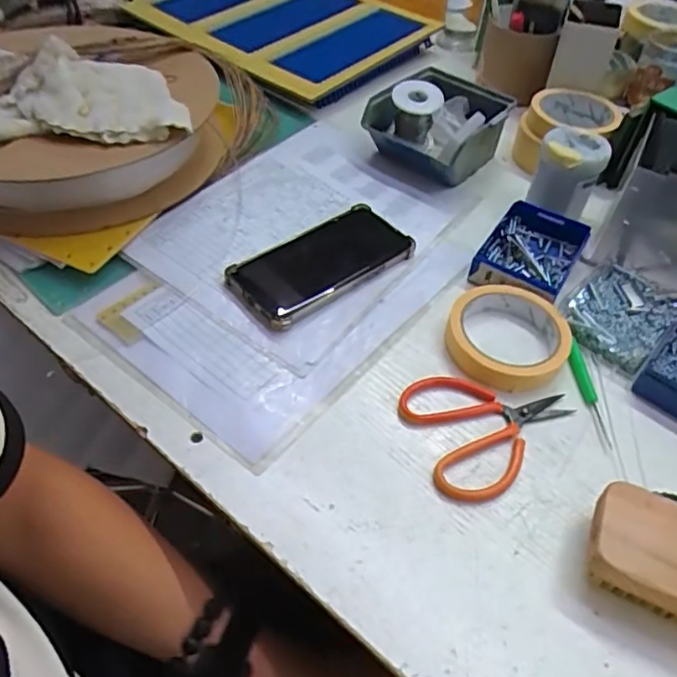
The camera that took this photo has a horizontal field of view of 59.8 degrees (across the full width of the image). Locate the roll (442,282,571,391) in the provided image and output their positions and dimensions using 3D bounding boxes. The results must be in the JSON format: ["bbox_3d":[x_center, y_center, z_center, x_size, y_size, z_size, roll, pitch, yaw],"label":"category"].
[{"bbox_3d":[0.135,-0.002,0.470,0.093,0.017,0.099,11,49,7],"label":"roll"}]

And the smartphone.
[{"bbox_3d":[-0.016,-0.070,0.526,0.161,0.009,0.084,-33,57,-27],"label":"smartphone"}]

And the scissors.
[{"bbox_3d":[0.113,0.062,0.428,0.118,0.006,0.098,-14,51,-14],"label":"scissors"}]

